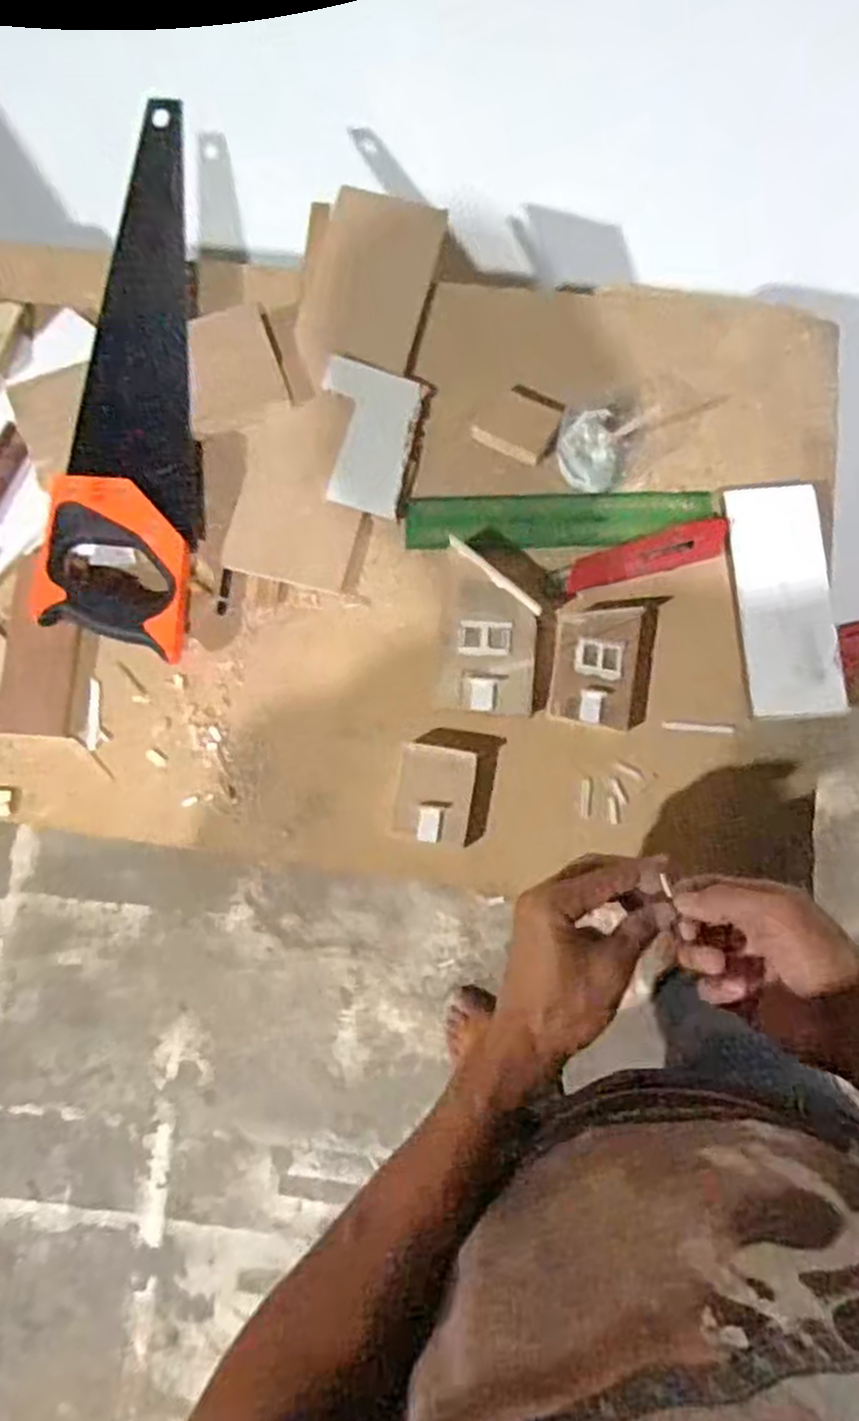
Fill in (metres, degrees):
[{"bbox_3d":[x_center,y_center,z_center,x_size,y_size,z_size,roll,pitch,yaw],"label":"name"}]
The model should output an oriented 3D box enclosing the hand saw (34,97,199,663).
[{"bbox_3d":[-0.251,-0.296,0.672,0.112,0.042,0.522,-1,78,2],"label":"hand saw"}]

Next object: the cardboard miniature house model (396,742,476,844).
[{"bbox_3d":[0.005,0.063,0.606,0.056,0.022,0.070,7,80,2],"label":"cardboard miniature house model"}]

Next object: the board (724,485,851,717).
[{"bbox_3d":[0.286,-0.091,0.642,0.071,0.007,0.188,-5,80,7],"label":"board"}]

